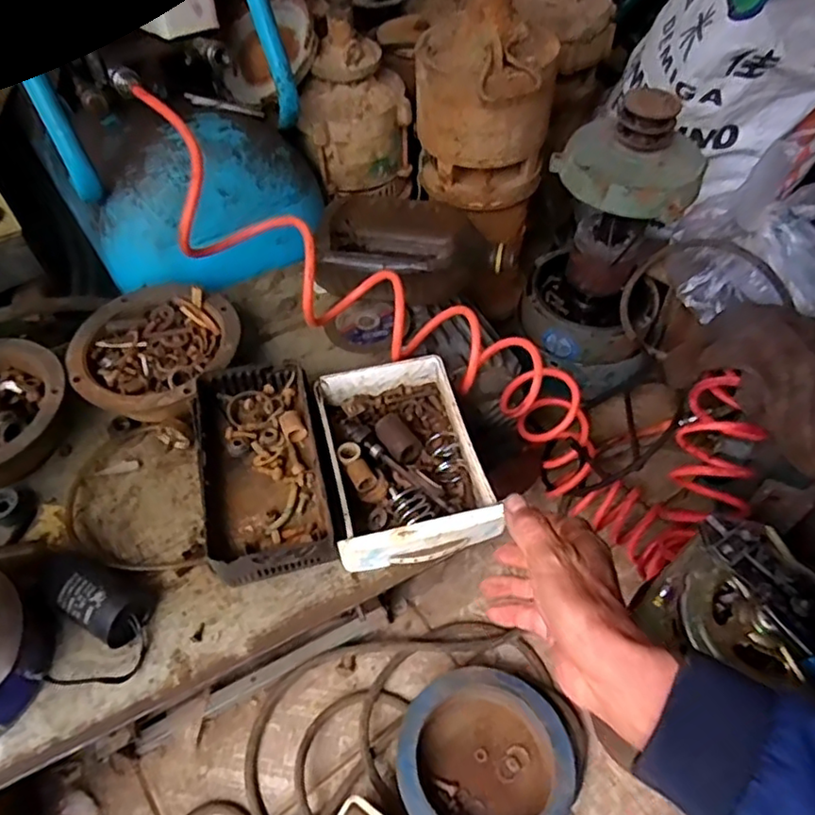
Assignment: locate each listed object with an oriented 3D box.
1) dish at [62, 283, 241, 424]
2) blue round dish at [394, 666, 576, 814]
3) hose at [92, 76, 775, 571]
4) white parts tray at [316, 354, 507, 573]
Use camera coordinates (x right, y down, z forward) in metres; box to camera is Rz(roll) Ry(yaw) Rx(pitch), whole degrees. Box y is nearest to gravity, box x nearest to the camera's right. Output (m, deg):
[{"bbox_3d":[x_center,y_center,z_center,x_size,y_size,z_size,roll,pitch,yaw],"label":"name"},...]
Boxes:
[{"bbox_3d":[-0.228,-0.047,0.590,0.145,0.052,0.146,-1,52,1],"label":"dish"},{"bbox_3d":[0.071,0.324,0.581,0.153,0.057,0.149,-1,52,1],"label":"blue round dish"},{"bbox_3d":[0.042,-0.074,0.605,0.674,0.238,0.150,32,54,-13],"label":"hose"},{"bbox_3d":[-0.005,0.040,0.529,0.119,0.037,0.176,-12,53,-8],"label":"white parts tray"}]

